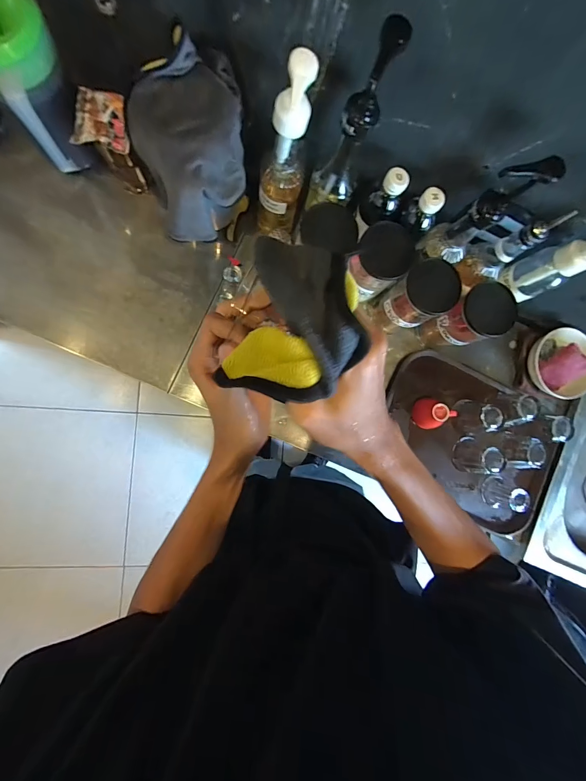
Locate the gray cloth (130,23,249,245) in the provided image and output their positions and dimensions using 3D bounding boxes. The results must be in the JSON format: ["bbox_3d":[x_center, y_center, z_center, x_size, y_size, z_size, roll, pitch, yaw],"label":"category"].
[{"bbox_3d":[-0.147,-0.345,0.487,0.149,0.132,0.199,-4,88,-8],"label":"gray cloth"}]

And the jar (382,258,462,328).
[{"bbox_3d":[0.225,-0.169,0.624,0.095,0.141,0.090,-33,93,-8],"label":"jar"}]

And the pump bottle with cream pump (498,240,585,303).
[{"bbox_3d":[0.403,-0.191,0.500,0.051,0.188,0.065,-22,91,-8],"label":"pump bottle with cream pump"}]

